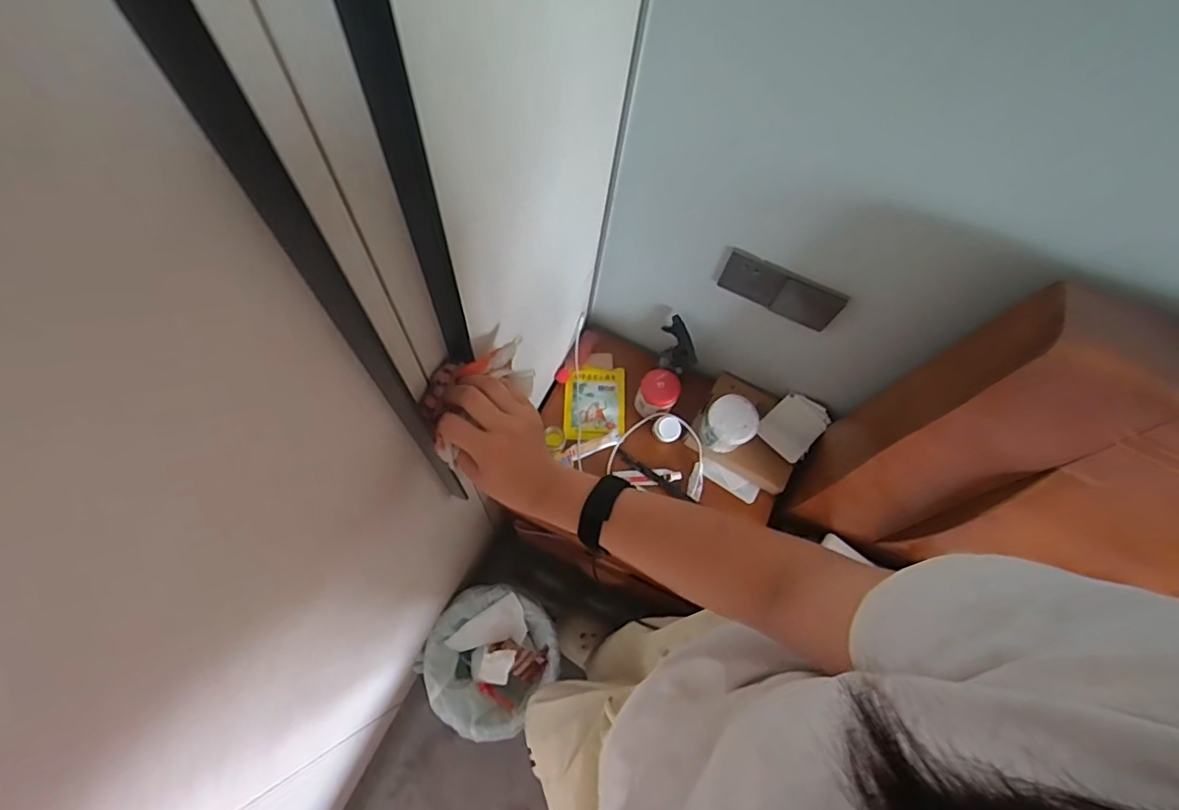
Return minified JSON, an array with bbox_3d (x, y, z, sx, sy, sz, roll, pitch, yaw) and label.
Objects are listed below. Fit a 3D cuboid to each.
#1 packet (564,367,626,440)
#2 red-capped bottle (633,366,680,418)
[{"bbox_3d":[0.011,-0.005,1.042,0.110,0.015,0.143,3,69,-5],"label":"packet"},{"bbox_3d":[0.123,-0.023,1.011,0.069,0.088,0.086,17,69,0],"label":"red-capped bottle"}]

